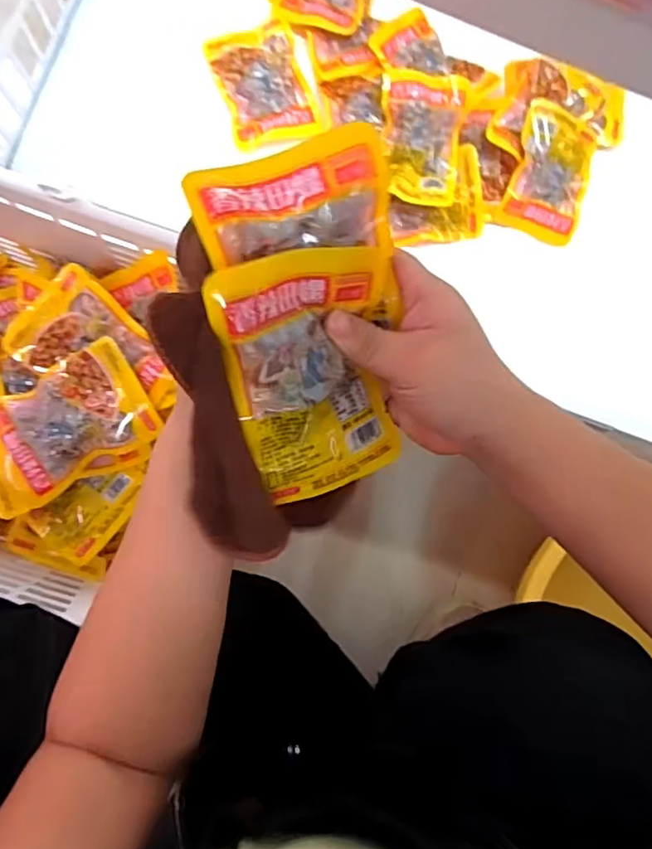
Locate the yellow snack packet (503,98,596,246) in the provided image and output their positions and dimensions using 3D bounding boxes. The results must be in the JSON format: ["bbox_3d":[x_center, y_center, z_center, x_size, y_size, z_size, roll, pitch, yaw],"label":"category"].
[{"bbox_3d":[0.221,-0.245,0.567,0.080,0.012,0.117,16,86,-6],"label":"yellow snack packet"}]

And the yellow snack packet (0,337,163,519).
[{"bbox_3d":[-0.204,0.003,0.443,0.140,0.018,0.082,-30,93,1],"label":"yellow snack packet"}]

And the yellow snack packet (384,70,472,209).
[{"bbox_3d":[0.089,-0.266,0.546,0.076,0.024,0.119,5,88,-6],"label":"yellow snack packet"}]

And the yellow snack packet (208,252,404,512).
[{"bbox_3d":[-0.005,-0.023,0.279,0.079,0.014,0.117,-23,120,-23],"label":"yellow snack packet"}]

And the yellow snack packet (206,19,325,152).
[{"bbox_3d":[-0.058,-0.321,0.549,0.080,0.012,0.109,-19,90,-7],"label":"yellow snack packet"}]

